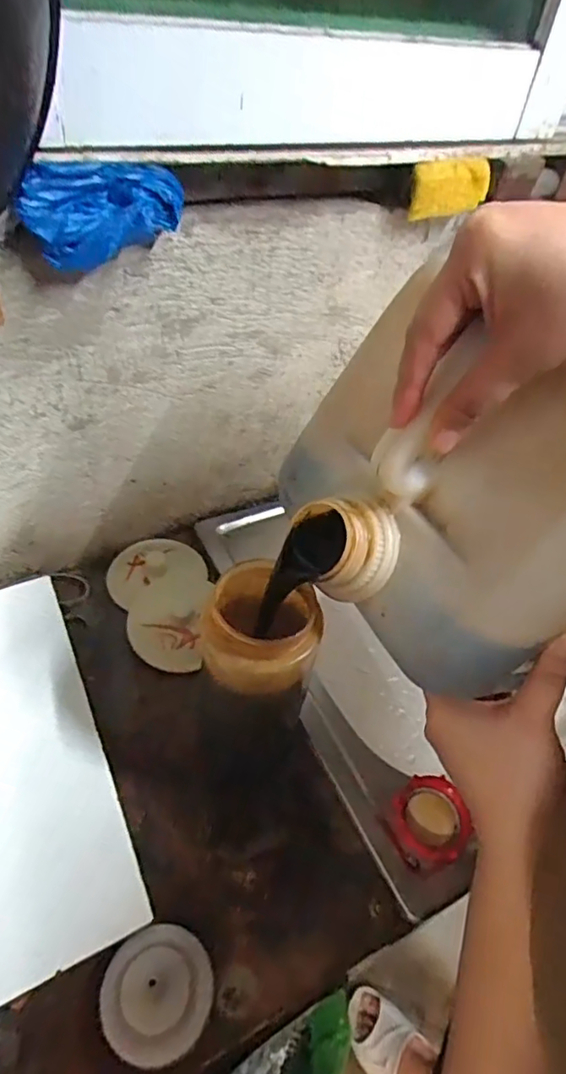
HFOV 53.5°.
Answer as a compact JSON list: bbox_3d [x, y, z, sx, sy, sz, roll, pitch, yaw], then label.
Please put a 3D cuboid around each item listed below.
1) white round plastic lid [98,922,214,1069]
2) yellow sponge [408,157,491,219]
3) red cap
[{"bbox_3d":[-0.072,0.265,0.328,0.060,0.023,0.063,17,48,8],"label":"white round plastic lid"},{"bbox_3d":[0.136,-0.283,0.457,0.072,0.039,0.022,-23,54,-26],"label":"yellow sponge"},{"bbox_3d":[0.111,0.210,0.420,0.053,0.018,0.054,4,47,-4],"label":"red cap"}]

